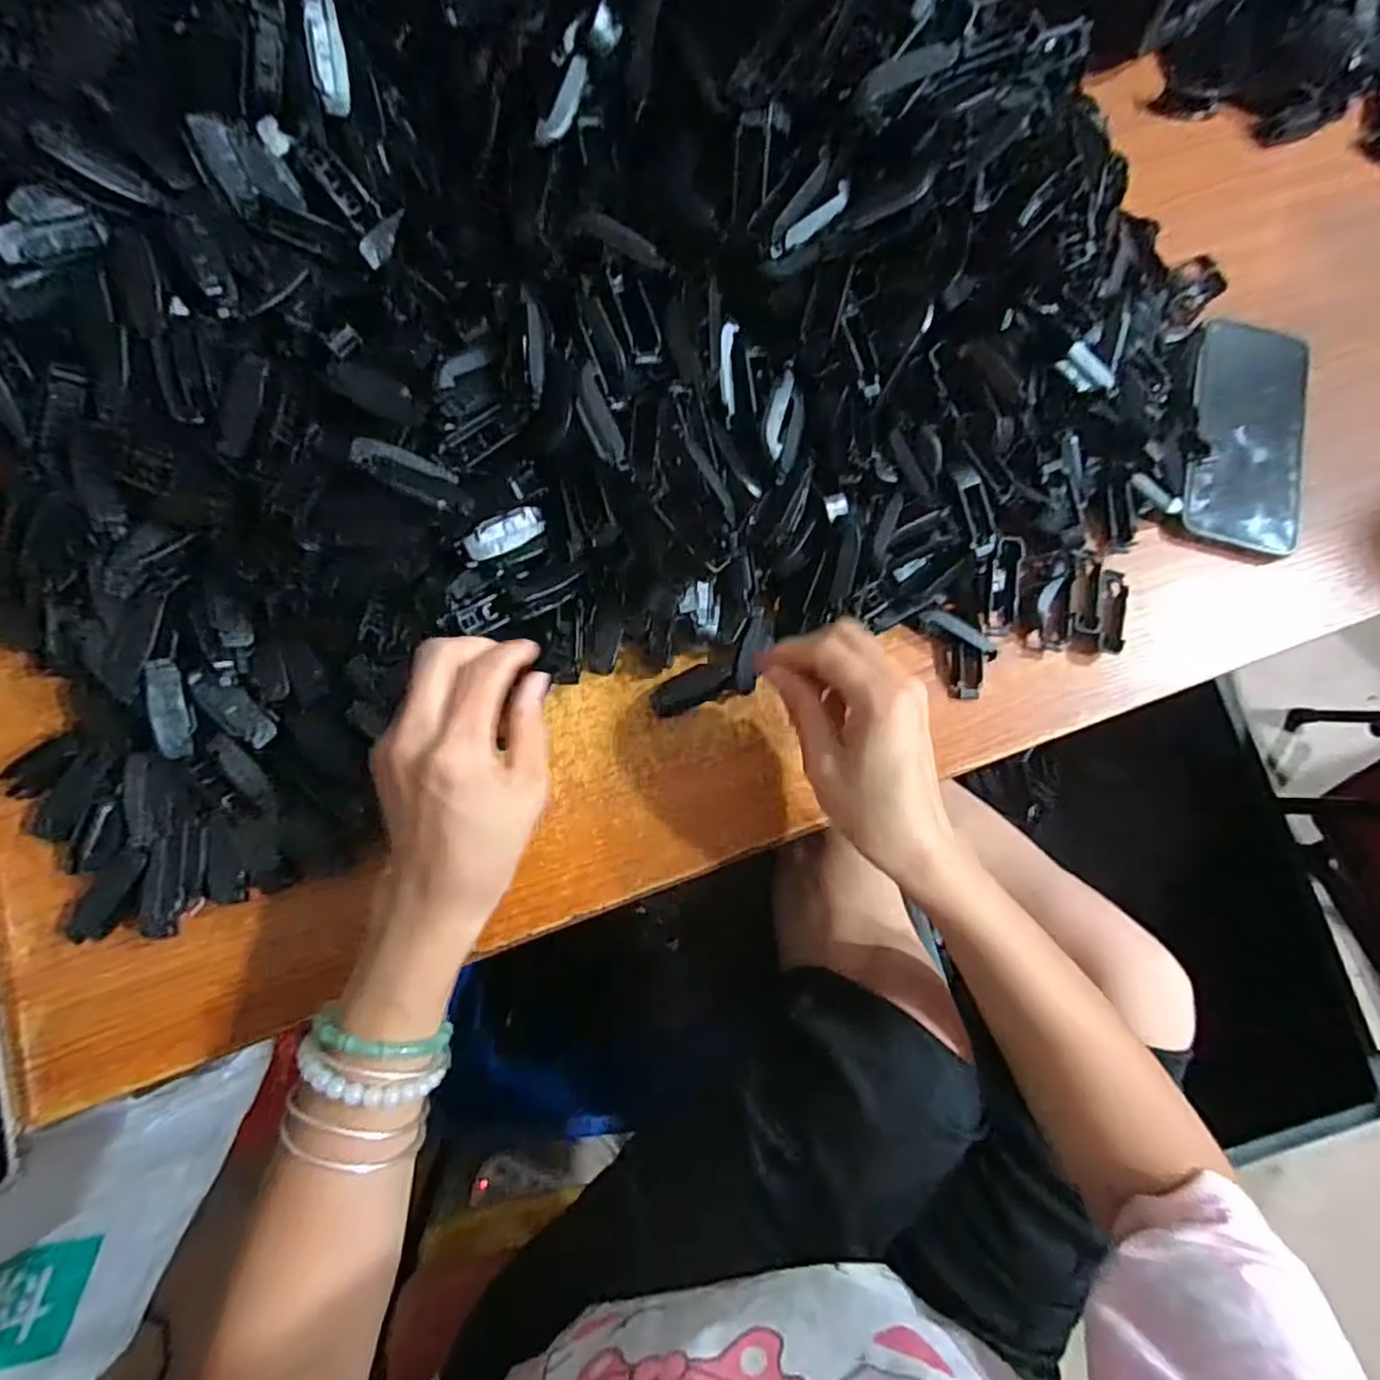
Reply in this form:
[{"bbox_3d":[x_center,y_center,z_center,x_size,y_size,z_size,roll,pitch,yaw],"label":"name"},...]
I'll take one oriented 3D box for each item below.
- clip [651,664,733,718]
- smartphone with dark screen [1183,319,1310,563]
[{"bbox_3d":[0.001,-0.001,0.408,0.048,0.005,0.021,-22,81,-8],"label":"clip"},{"bbox_3d":[0.366,-0.166,0.456,0.080,0.015,0.161,15,78,-2],"label":"smartphone with dark screen"}]

